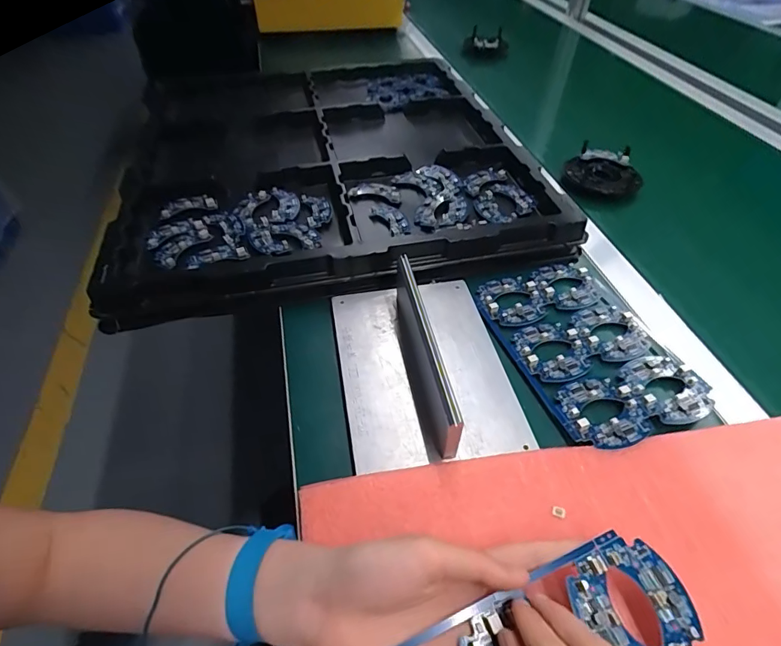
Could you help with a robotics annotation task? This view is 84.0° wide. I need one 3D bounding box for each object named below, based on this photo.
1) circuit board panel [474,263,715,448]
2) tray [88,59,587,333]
[{"bbox_3d":[0.177,0.018,0.406,0.129,0.010,0.197,-14,49,-14],"label":"circuit board panel"},{"bbox_3d":[-0.090,-0.240,0.609,0.503,0.047,0.539,-9,48,-10],"label":"tray"}]

